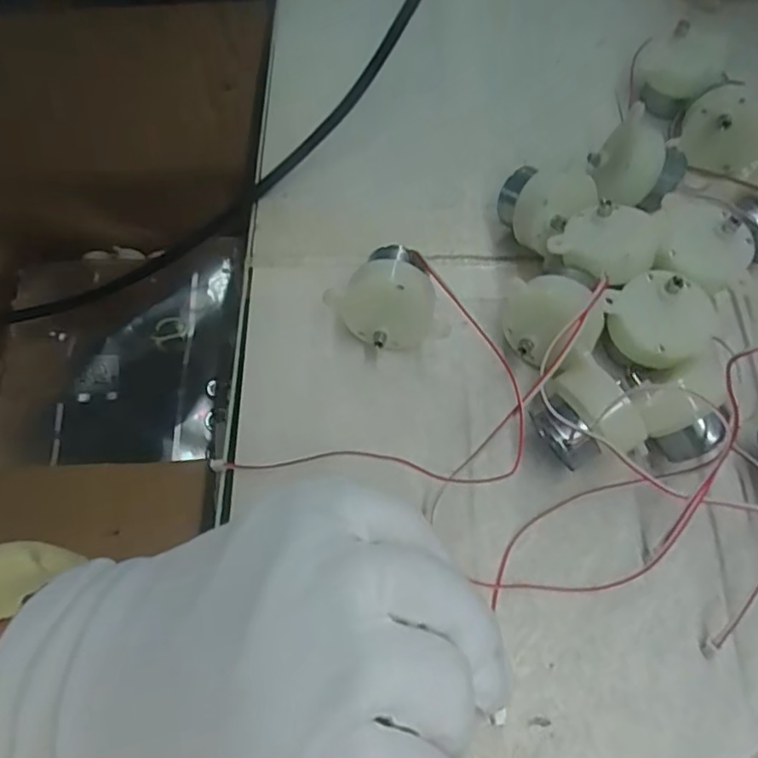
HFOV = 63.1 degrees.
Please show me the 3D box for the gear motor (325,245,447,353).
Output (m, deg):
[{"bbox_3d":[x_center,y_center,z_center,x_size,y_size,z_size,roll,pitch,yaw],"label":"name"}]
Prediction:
[{"bbox_3d":[0.002,-0.026,0.218,0.039,0.033,0.022,-8,65,-4],"label":"gear motor"}]

